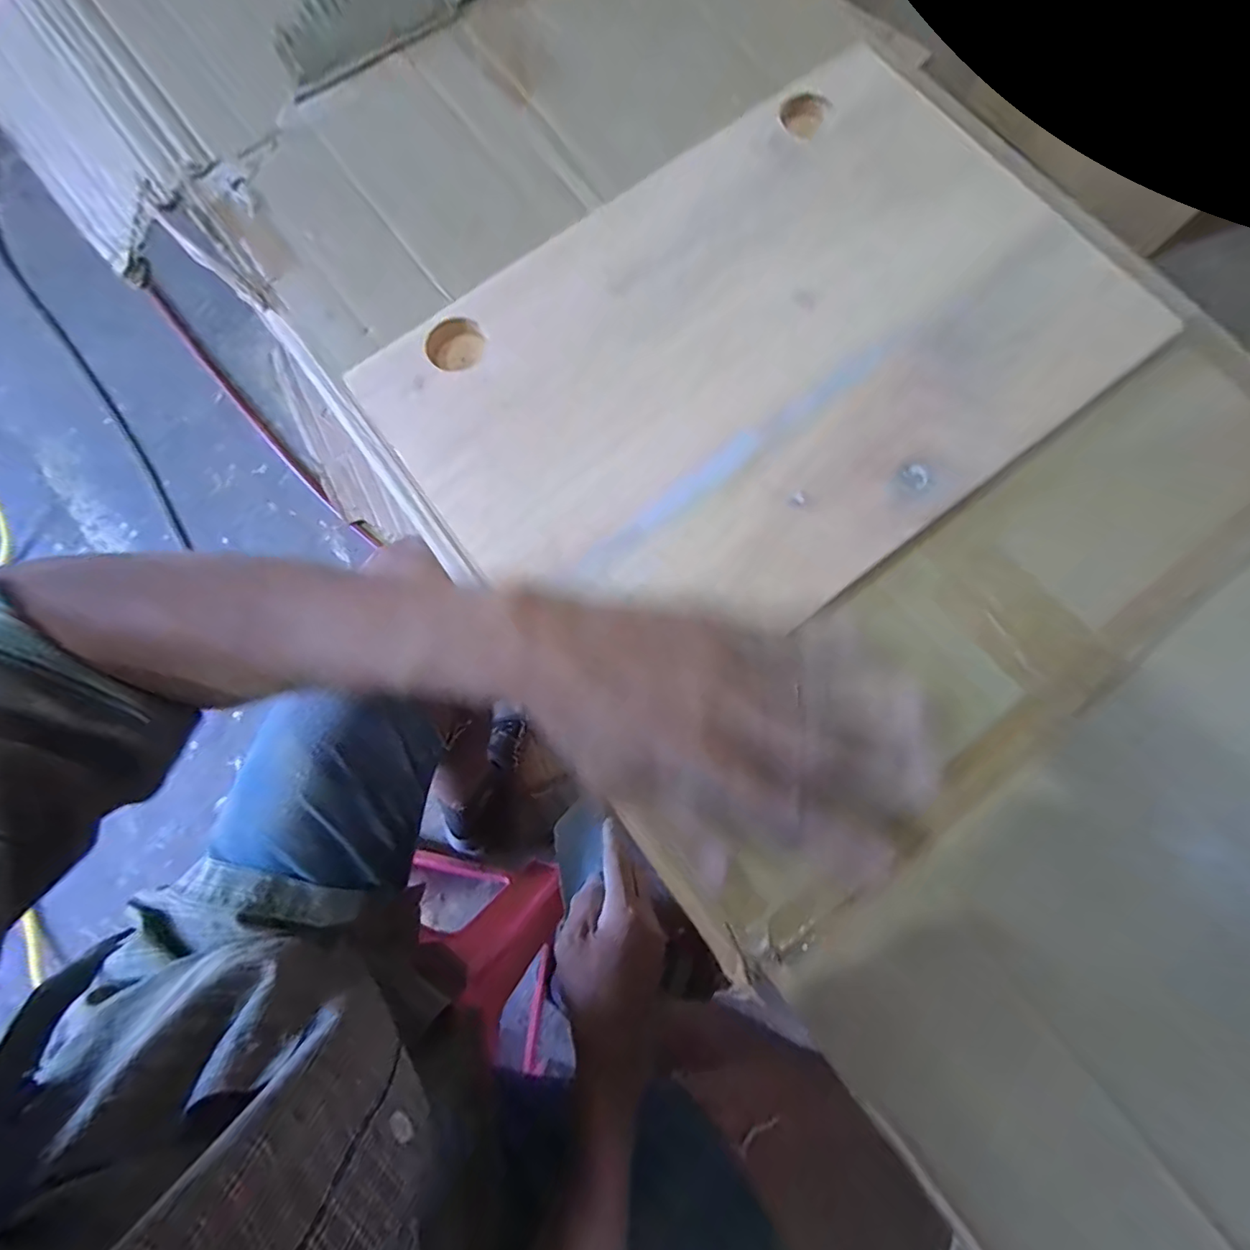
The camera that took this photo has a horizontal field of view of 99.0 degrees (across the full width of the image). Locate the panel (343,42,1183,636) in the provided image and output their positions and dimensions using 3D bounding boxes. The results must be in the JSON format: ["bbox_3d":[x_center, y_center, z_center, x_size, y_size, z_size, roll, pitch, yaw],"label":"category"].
[{"bbox_3d":[0.072,-0.151,0.289,0.373,0.019,0.257,-37,80,-6],"label":"panel"}]

